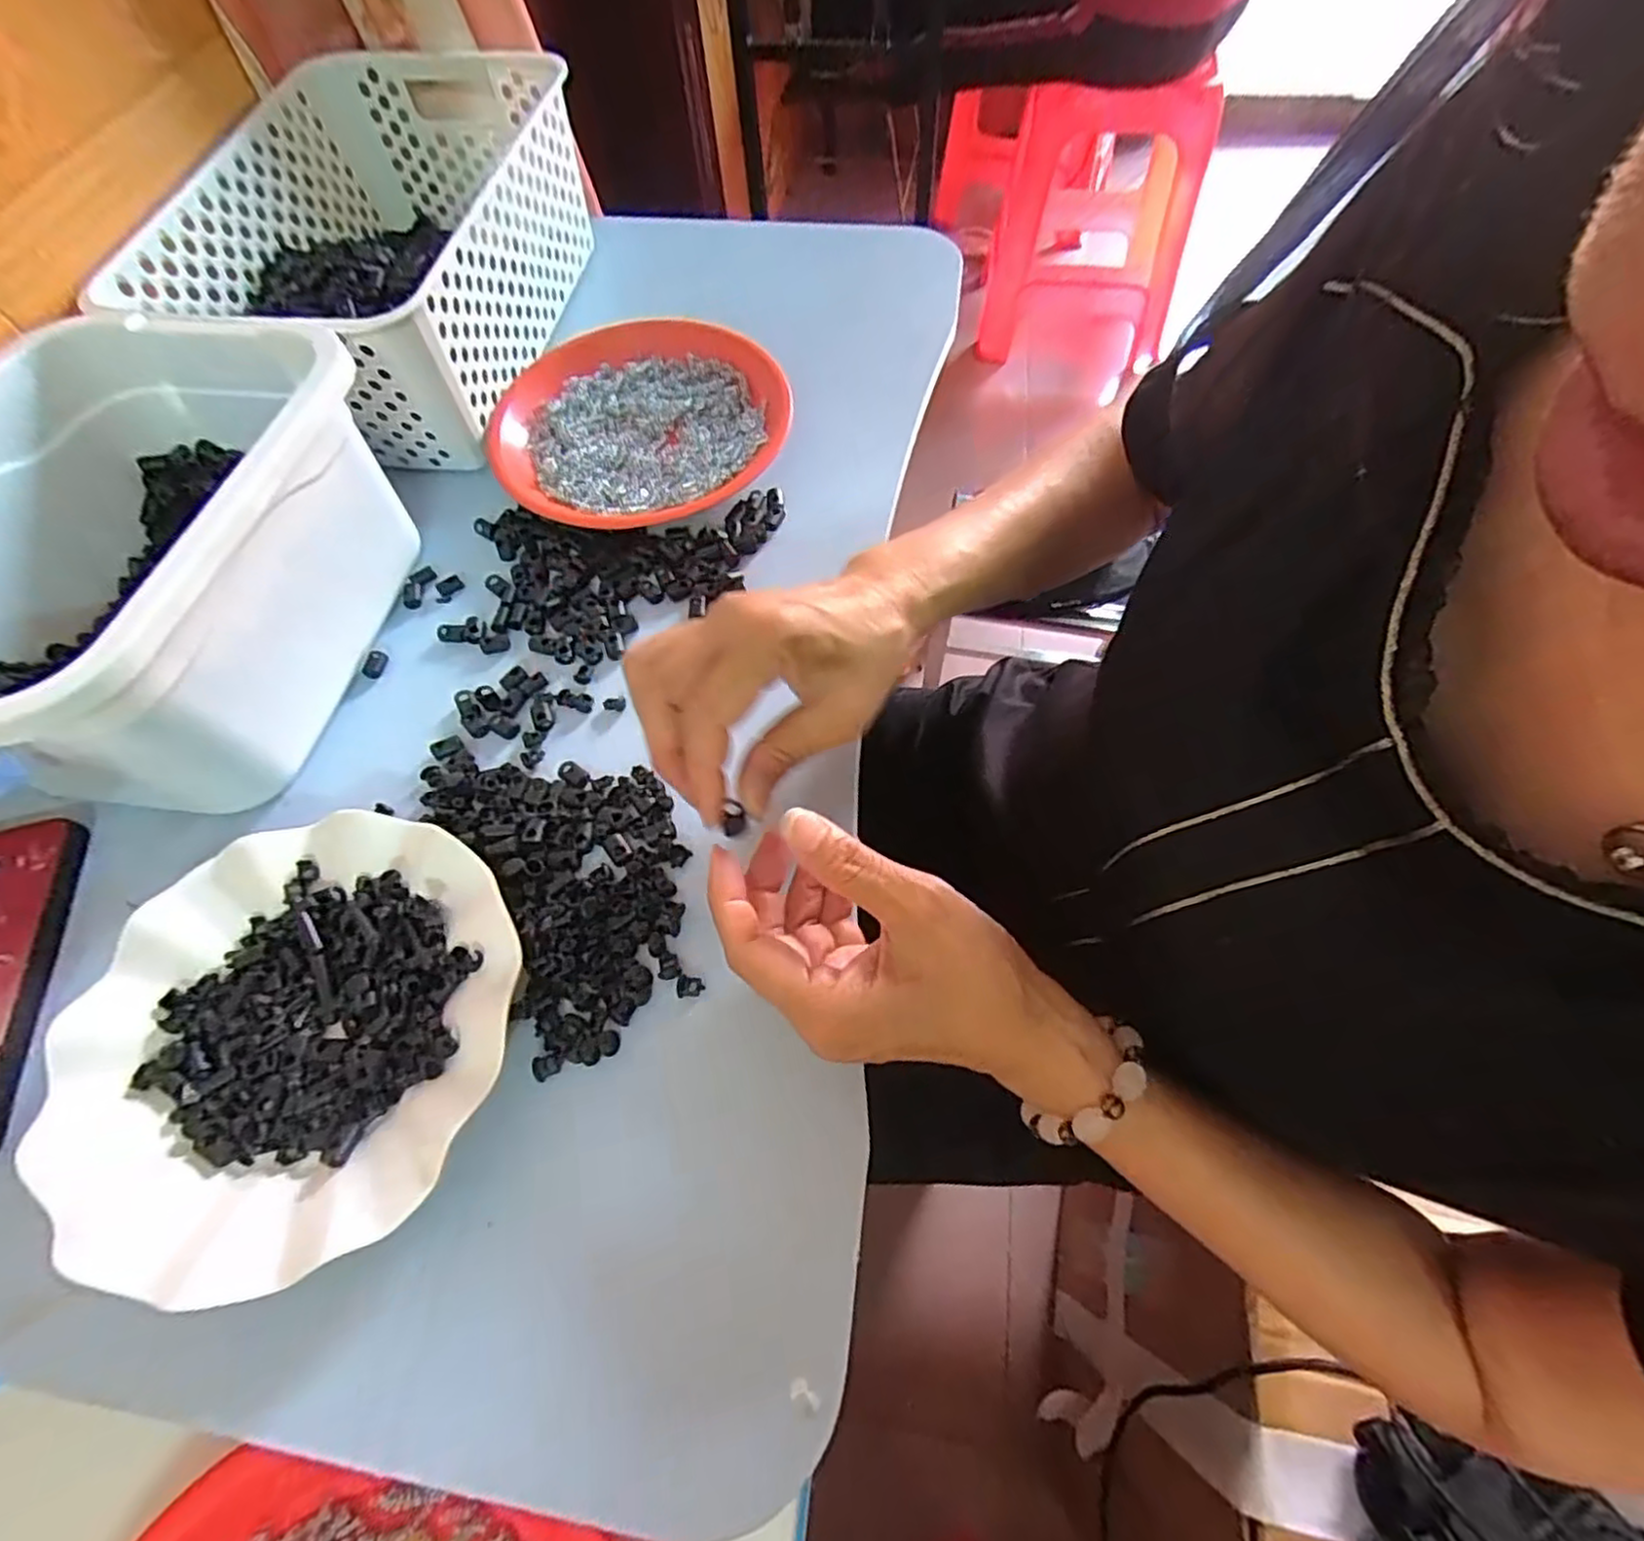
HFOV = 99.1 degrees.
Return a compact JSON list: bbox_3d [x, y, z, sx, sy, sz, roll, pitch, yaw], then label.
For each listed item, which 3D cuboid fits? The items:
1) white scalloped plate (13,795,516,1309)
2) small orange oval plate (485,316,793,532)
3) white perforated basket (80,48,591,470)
[{"bbox_3d":[-0.219,0.103,0.289,0.171,0.019,0.178,-1,63,2],"label":"white scalloped plate"},{"bbox_3d":[-0.123,-0.235,0.472,0.190,0.022,0.184,-26,65,-10],"label":"small orange oval plate"},{"bbox_3d":[-0.302,-0.363,0.490,0.200,0.098,0.308,7,64,6],"label":"white perforated basket"}]

